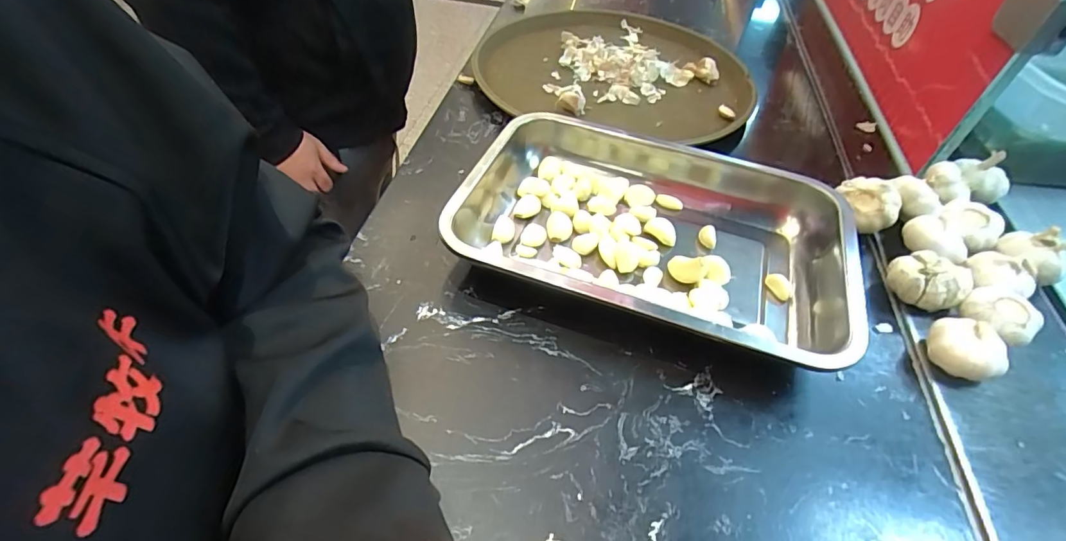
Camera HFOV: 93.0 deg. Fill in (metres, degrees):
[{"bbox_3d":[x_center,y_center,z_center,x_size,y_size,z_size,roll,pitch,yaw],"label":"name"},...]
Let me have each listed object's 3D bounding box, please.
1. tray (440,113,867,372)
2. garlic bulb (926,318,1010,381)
[{"bbox_3d":[0.103,-0.039,0.444,0.324,0.056,0.225,17,49,11],"label":"tray"},{"bbox_3d":[0.319,0.060,0.375,0.037,0.040,0.047,-26,55,-24],"label":"garlic bulb"}]

